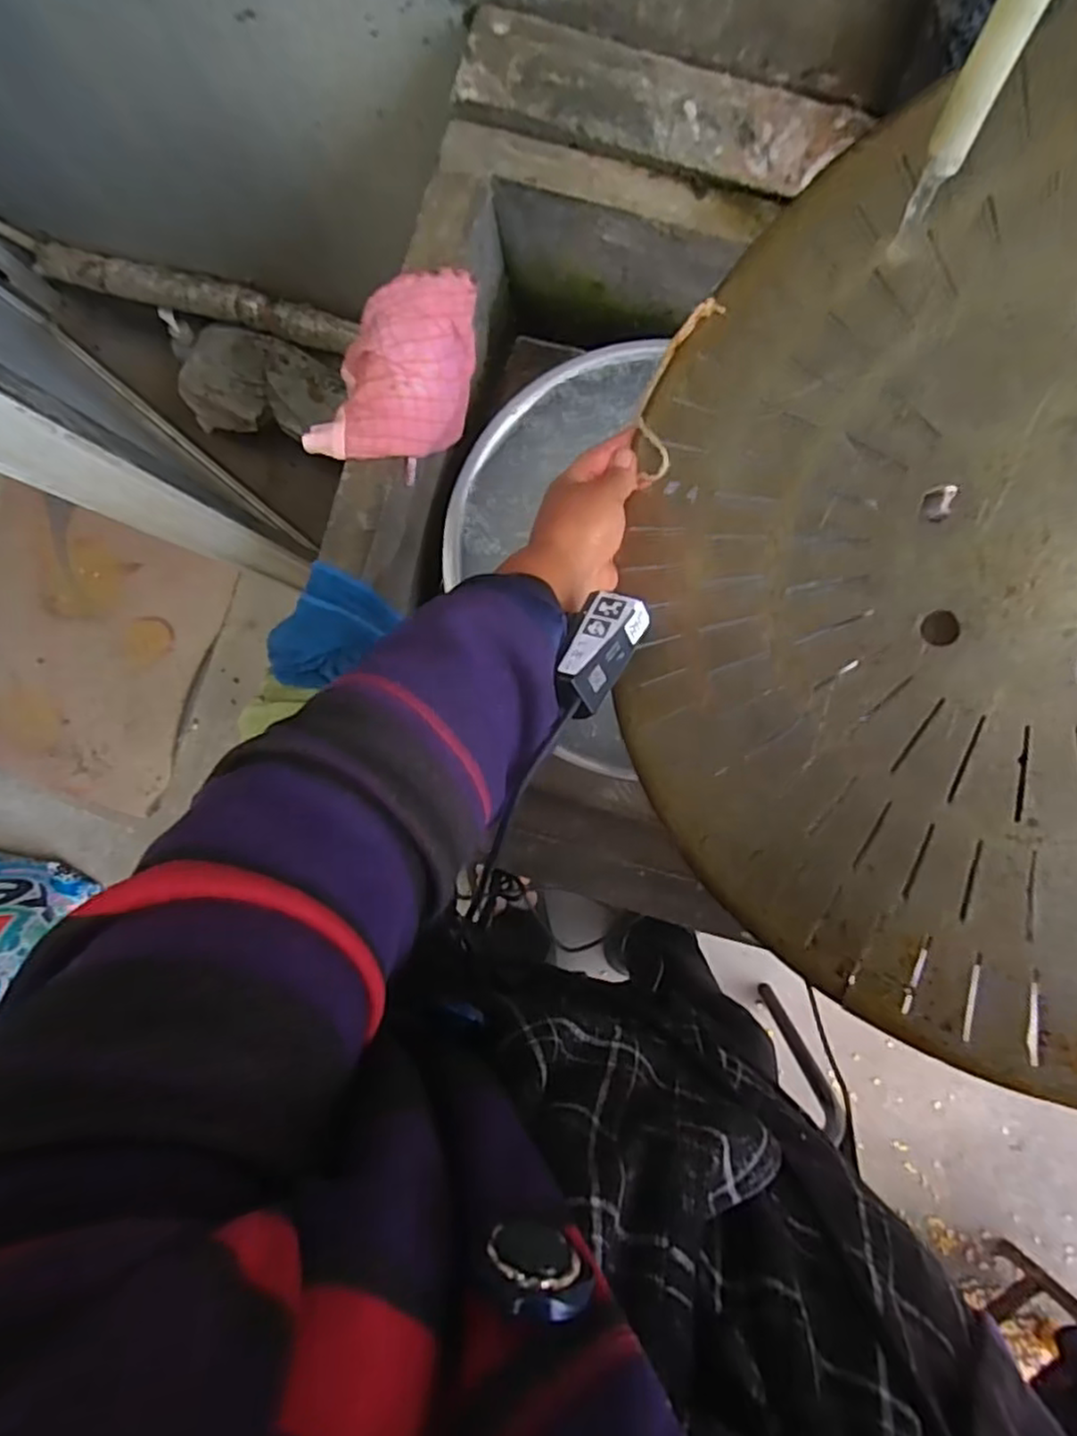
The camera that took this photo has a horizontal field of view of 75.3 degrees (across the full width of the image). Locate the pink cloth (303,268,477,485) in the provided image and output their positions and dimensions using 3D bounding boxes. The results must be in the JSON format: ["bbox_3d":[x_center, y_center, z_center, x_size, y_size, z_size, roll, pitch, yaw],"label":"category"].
[{"bbox_3d":[-0.105,-0.259,0.535,0.099,0.064,0.147,11,93,-1],"label":"pink cloth"}]

